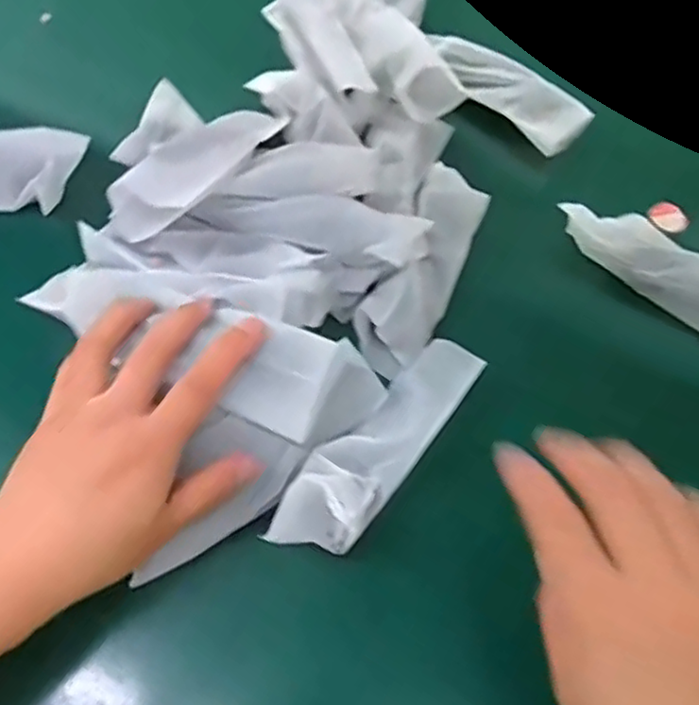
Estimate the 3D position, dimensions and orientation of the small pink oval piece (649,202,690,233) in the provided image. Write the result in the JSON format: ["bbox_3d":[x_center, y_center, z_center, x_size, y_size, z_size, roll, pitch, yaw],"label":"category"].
[{"bbox_3d":[0.218,-0.092,0.459,0.022,0.005,0.025,-16,64,-10],"label":"small pink oval piece"}]

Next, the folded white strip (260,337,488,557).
[{"bbox_3d":[0.018,0.044,0.343,0.040,0.025,0.139,35,67,15],"label":"folded white strip"}]

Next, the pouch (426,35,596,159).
[{"bbox_3d":[0.110,-0.185,0.471,0.120,0.017,0.049,34,66,0],"label":"pouch"}]

